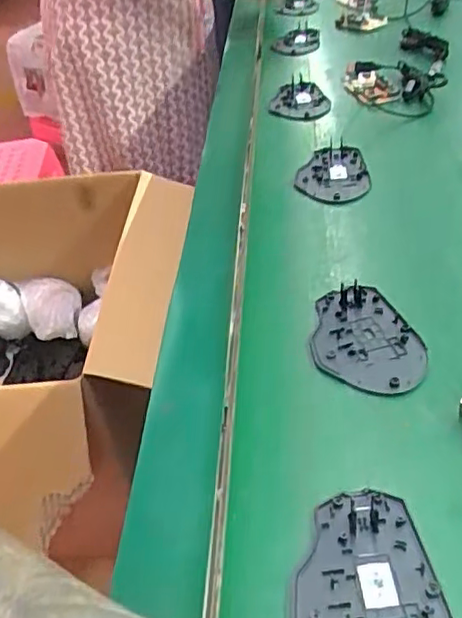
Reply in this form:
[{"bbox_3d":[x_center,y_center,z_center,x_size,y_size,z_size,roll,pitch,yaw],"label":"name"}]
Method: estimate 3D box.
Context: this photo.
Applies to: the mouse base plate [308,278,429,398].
[{"bbox_3d":[0.094,0.022,0.448,0.072,0.007,0.108,-14,40,-10],"label":"mouse base plate"}]

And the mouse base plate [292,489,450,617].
[{"bbox_3d":[0.067,0.140,0.308,0.071,0.004,0.106,-6,40,0],"label":"mouse base plate"}]

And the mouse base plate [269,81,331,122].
[{"bbox_3d":[0.093,-0.273,0.810,0.073,0.012,0.110,3,42,15],"label":"mouse base plate"}]

